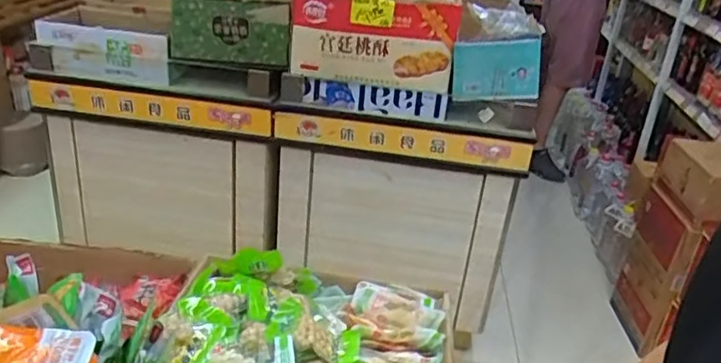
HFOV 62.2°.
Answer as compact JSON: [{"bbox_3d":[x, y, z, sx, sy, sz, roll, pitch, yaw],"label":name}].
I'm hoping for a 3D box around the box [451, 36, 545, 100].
[{"bbox_3d":[0.343,-0.282,1.514,0.215,0.149,0.039,-1,17,11],"label":"box"}]

